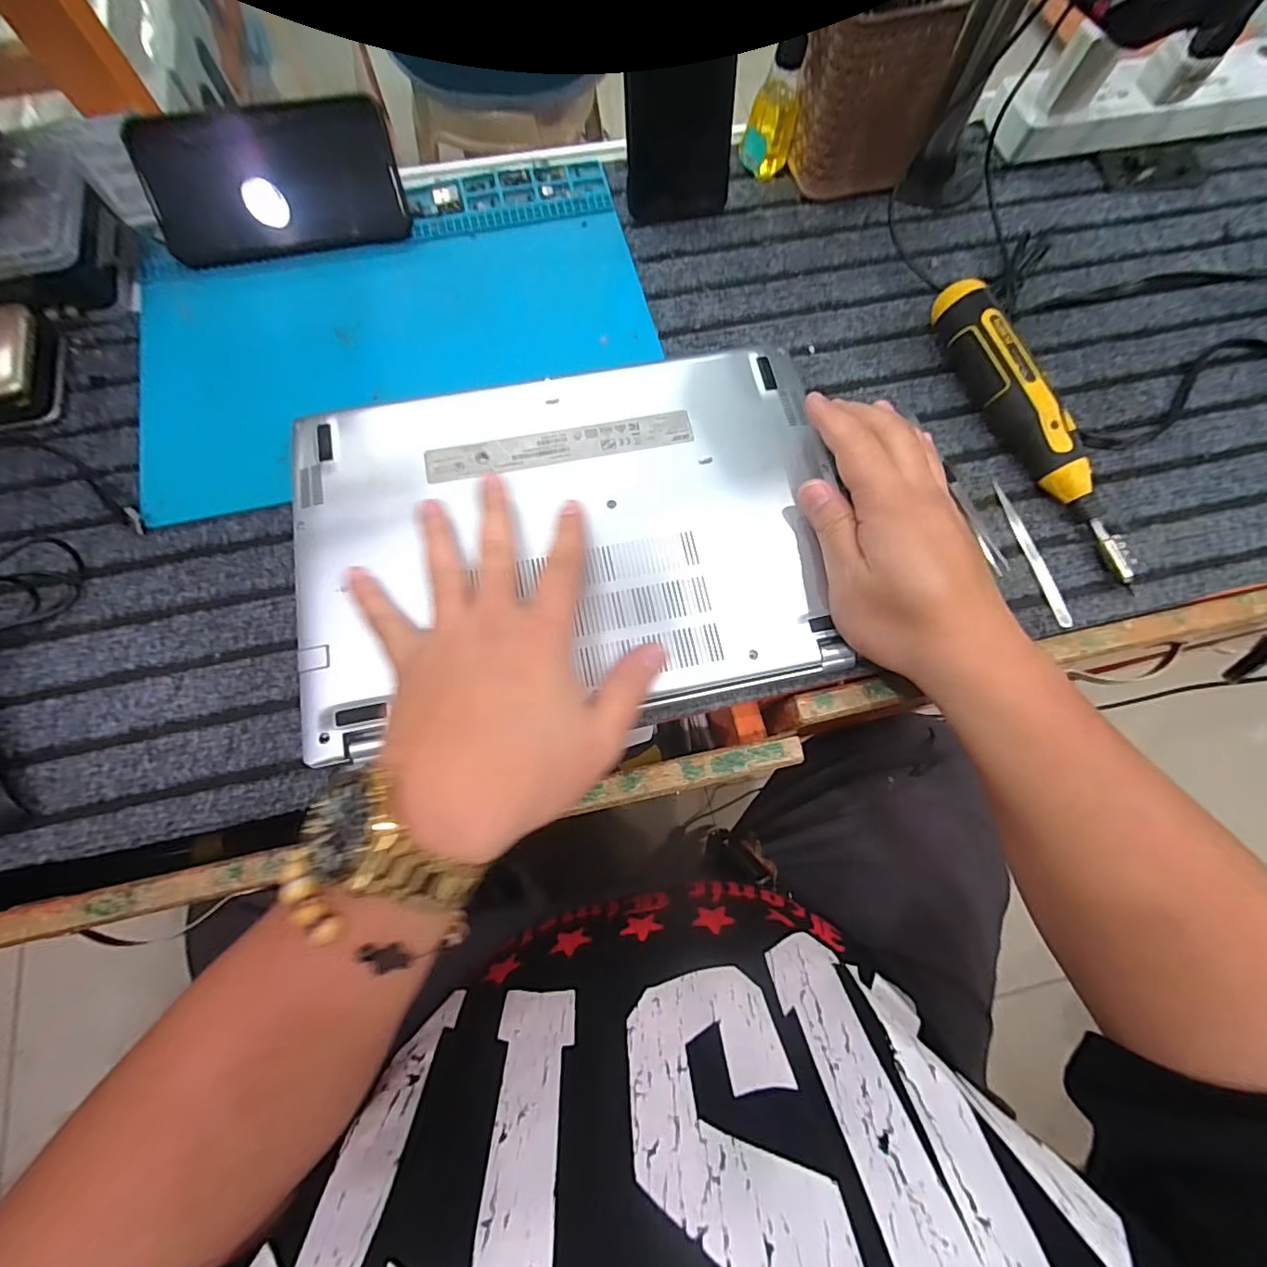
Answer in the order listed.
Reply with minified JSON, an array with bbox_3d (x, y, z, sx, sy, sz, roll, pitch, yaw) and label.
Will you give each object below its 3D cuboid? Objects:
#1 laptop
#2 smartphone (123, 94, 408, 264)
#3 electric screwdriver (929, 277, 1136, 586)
[{"bbox_3d":[-0.034,-0.060,0.320,0.308,0.024,0.210,-10,72,-3],"label":"laptop"},{"bbox_3d":[-0.244,-0.308,0.375,0.162,0.078,0.011,-12,31,-4],"label":"smartphone"},{"bbox_3d":[0.261,-0.134,0.351,0.032,0.045,0.216,-25,75,-8],"label":"electric screwdriver"}]

